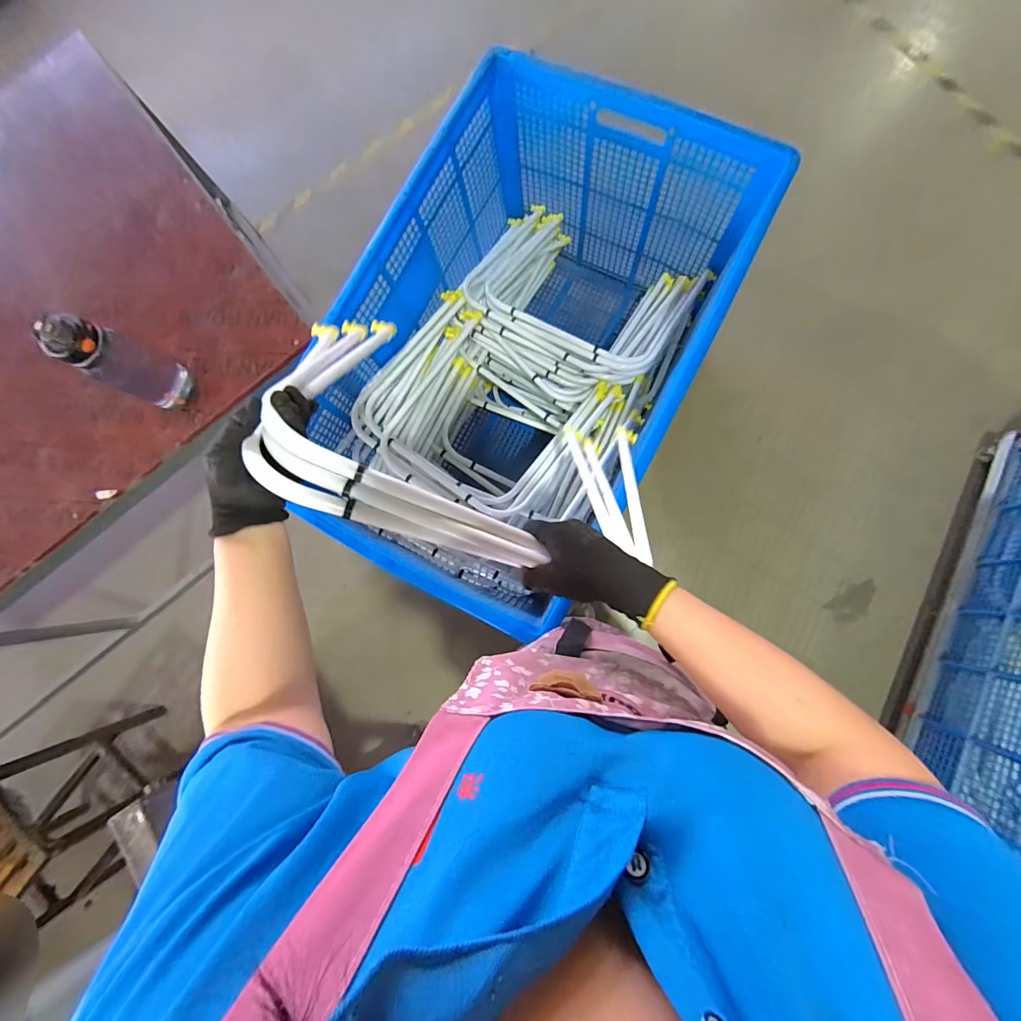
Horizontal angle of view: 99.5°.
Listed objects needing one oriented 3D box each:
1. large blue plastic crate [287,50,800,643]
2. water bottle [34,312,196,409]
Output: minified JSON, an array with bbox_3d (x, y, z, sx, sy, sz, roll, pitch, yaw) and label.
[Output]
[{"bbox_3d":[0.045,-0.340,1.115,0.677,0.610,1.018,28,86,8],"label":"large blue plastic crate"},{"bbox_3d":[-0.676,-0.257,0.750,0.110,0.252,0.091,25,85,8],"label":"water bottle"}]

